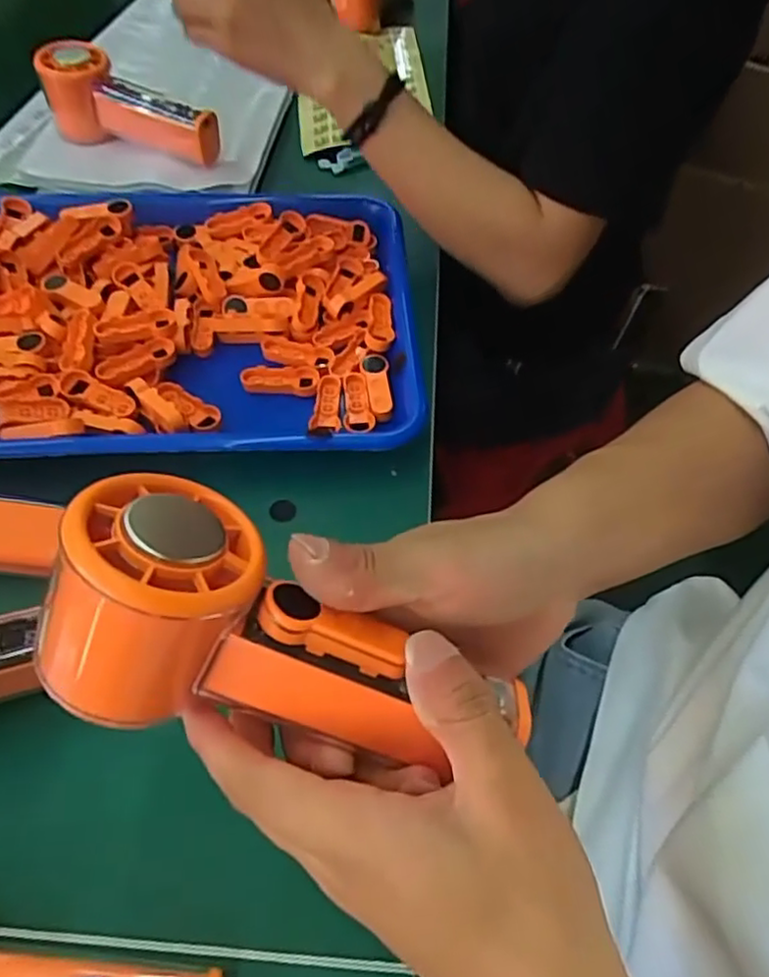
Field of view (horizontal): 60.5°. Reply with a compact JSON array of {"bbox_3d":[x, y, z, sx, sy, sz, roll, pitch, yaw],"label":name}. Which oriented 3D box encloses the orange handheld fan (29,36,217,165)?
[{"bbox_3d":[-0.207,-0.306,0.537,0.138,0.061,0.047,19,56,-6],"label":"orange handheld fan"}]

